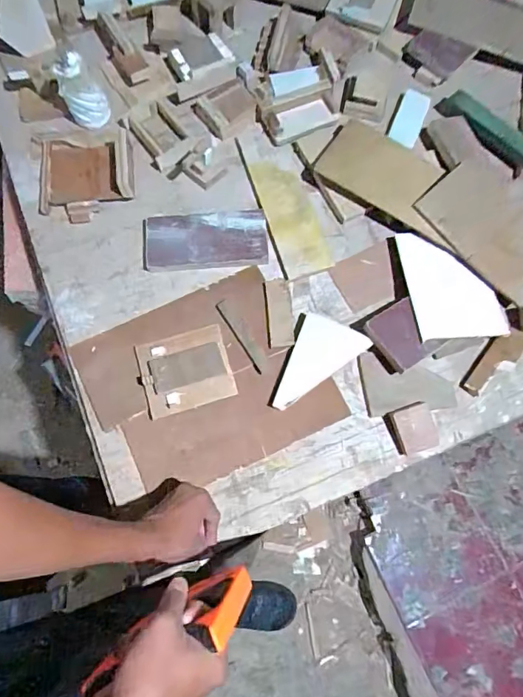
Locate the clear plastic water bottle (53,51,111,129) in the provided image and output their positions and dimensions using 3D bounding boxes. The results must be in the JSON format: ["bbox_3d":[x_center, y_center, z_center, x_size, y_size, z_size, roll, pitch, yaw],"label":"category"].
[{"bbox_3d":[-0.298,-0.422,0.750,0.061,0.103,0.058,0,69,0],"label":"clear plastic water bottle"}]

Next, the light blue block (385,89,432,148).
[{"bbox_3d":[0.259,-0.409,0.796,0.056,0.011,0.111,23,78,-6],"label":"light blue block"}]

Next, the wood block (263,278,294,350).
[{"bbox_3d":[0.026,-0.053,0.692,0.042,0.012,0.105,-4,70,-1],"label":"wood block"}]

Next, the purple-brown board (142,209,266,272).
[{"bbox_3d":[-0.091,-0.174,0.727,0.196,0.012,0.092,-4,84,-1],"label":"purple-brown board"}]

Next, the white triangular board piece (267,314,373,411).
[{"bbox_3d":[0.067,0.010,0.675,0.168,0.013,0.096,-36,73,-12],"label":"white triangular board piece"}]

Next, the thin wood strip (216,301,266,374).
[{"bbox_3d":[-0.029,-0.020,0.690,0.026,0.009,0.125,-30,72,-10],"label":"thin wood strip"}]

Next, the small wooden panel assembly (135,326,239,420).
[{"bbox_3d":[-0.114,0.031,0.661,0.130,0.017,0.113,-16,70,-5],"label":"small wooden panel assembly"}]

